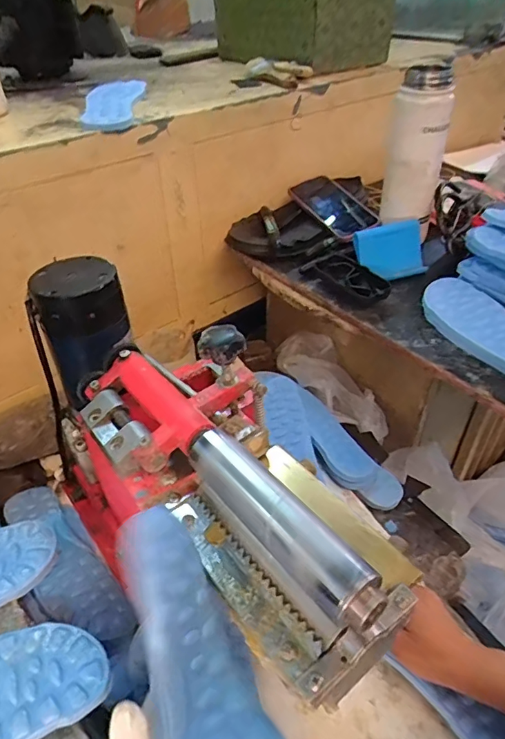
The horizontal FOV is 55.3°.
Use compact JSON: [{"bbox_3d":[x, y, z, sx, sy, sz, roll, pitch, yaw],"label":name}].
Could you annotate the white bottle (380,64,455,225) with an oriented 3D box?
[{"bbox_3d":[0.230,-0.310,0.678,0.074,0.190,0.068,8,41,11],"label":"white bottle"}]

